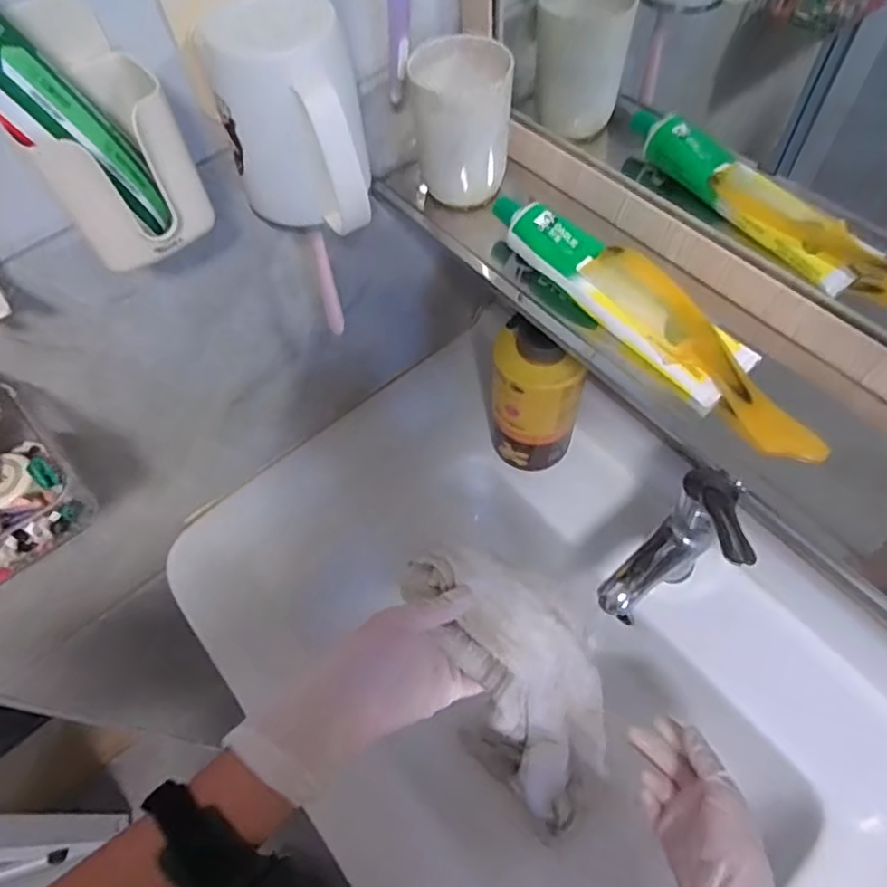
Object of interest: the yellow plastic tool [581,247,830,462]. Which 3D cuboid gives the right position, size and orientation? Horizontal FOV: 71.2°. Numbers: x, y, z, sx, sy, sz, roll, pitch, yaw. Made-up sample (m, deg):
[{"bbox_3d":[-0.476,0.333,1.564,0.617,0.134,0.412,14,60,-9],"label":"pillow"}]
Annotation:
[{"bbox_3d":[0.159,-0.060,0.392,0.039,0.022,0.184,-28,62,-12],"label":"yellow plastic tool"}]

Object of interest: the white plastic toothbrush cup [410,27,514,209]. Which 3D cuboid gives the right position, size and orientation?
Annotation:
[{"bbox_3d":[0.013,-0.247,0.476,0.070,0.099,0.066,-7,59,-1],"label":"white plastic toothbrush cup"}]

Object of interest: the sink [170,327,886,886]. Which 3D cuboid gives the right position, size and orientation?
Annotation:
[{"bbox_3d":[0.095,0.234,0.599,0.478,0.166,0.678,-34,63,-15],"label":"sink"}]

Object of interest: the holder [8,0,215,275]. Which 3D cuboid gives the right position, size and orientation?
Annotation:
[{"bbox_3d":[-0.188,-0.164,0.344,0.077,0.103,0.086,35,67,21],"label":"holder"}]

